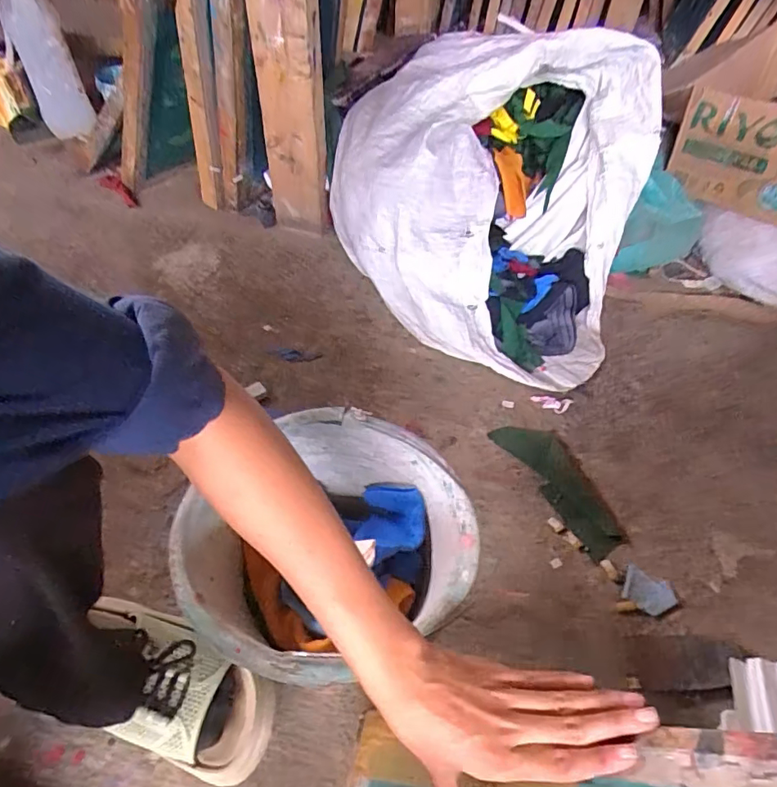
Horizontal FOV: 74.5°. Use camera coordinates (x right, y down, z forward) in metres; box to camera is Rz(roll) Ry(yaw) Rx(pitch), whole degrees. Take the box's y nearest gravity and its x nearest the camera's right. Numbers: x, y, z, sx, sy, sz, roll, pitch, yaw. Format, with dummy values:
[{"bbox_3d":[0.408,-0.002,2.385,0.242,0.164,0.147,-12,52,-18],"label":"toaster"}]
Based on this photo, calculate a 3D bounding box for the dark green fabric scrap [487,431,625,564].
[{"bbox_3d":[0.225,0.113,0.661,0.083,0.008,0.202,-22,52,-20],"label":"dark green fabric scrap"}]

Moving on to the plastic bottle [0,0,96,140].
[{"bbox_3d":[-0.792,-0.770,1.182,0.114,0.325,0.135,-22,24,-20],"label":"plastic bottle"}]

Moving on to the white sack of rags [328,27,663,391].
[{"bbox_3d":[0.155,-0.382,0.888,0.523,0.320,0.629,14,49,11],"label":"white sack of rags"}]

